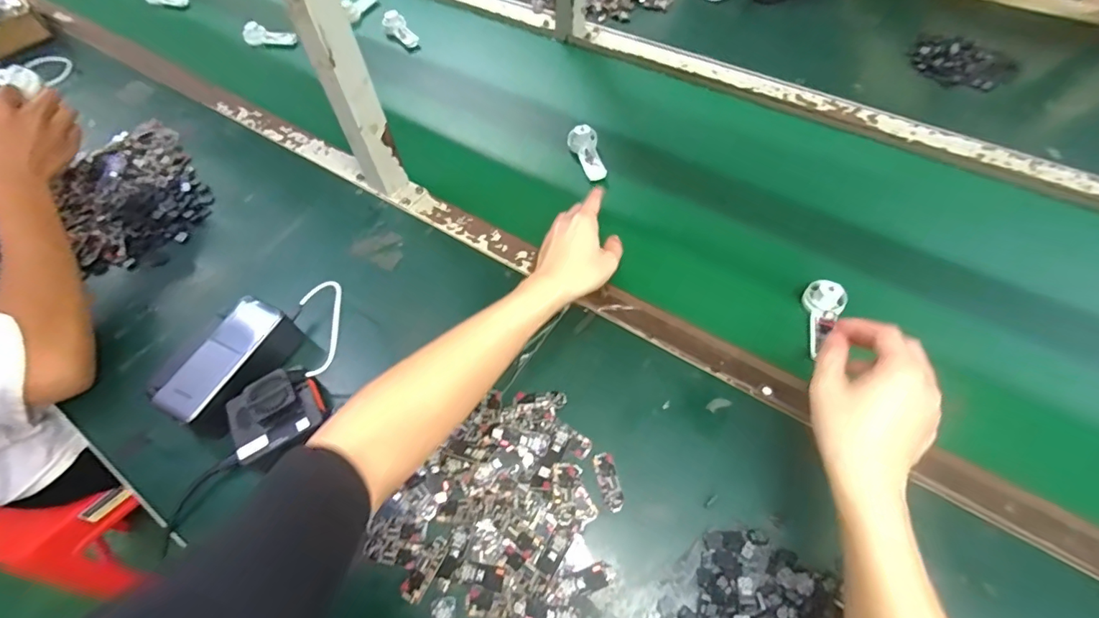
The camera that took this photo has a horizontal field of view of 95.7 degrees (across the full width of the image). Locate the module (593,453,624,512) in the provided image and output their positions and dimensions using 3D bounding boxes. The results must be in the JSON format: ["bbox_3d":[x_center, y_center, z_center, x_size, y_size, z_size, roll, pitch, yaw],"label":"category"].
[{"bbox_3d":[0.053,0.153,0.444,0.018,0.004,0.050,-11,58,-3],"label":"module"}]

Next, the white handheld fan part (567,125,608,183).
[{"bbox_3d":[0.055,-0.209,0.677,0.036,0.023,0.088,-18,72,-6],"label":"white handheld fan part"}]

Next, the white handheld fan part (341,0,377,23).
[{"bbox_3d":[-0.354,-0.574,0.930,0.035,0.022,0.109,16,61,14],"label":"white handheld fan part"}]

